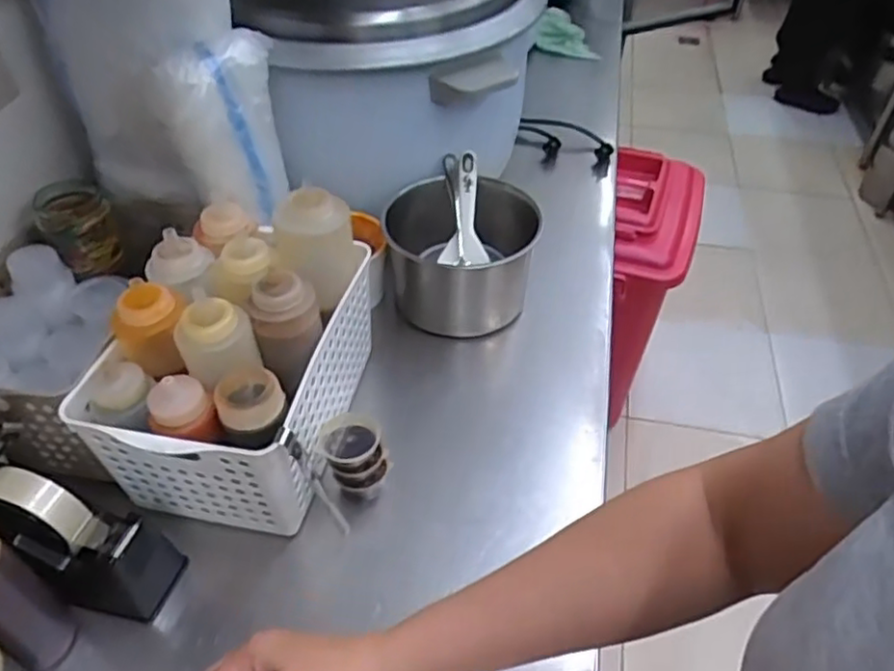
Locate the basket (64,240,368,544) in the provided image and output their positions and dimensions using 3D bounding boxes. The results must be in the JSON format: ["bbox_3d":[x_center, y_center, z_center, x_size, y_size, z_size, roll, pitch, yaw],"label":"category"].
[{"bbox_3d":[-0.182,0.043,0.591,0.186,0.134,0.247,5,46,6],"label":"basket"}]

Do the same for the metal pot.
[{"bbox_3d":[0.016,-0.089,0.763,0.158,0.123,0.166,0,45,0],"label":"metal pot"}]

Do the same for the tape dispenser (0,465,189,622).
[{"bbox_3d":[-0.291,0.159,0.517,0.152,0.101,0.062,15,47,15],"label":"tape dispenser"}]

